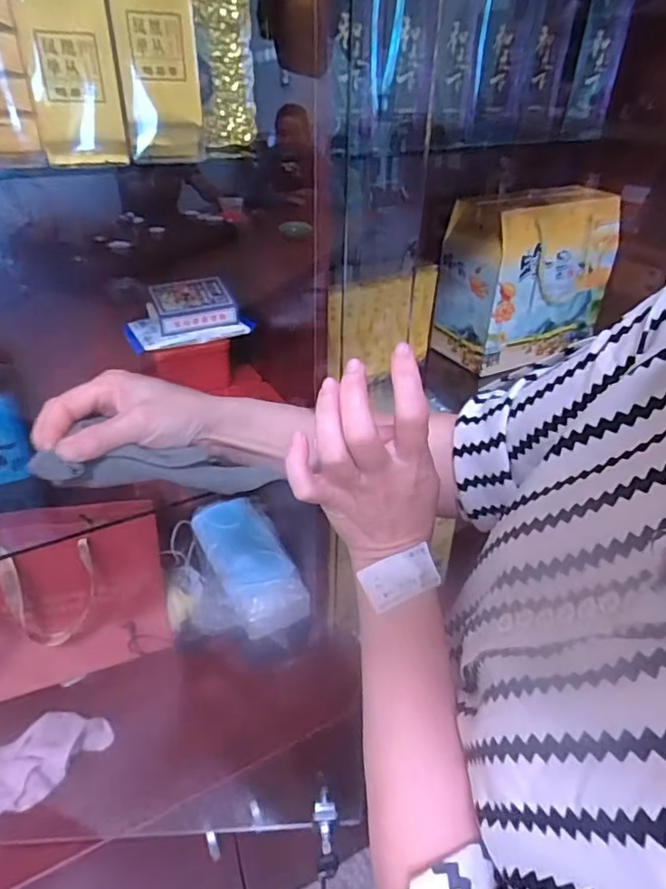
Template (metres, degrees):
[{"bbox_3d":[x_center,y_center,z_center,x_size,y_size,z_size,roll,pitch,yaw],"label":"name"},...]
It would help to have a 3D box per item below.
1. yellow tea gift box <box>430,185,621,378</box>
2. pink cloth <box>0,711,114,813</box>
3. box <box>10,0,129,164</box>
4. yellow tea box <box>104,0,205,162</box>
[{"bbox_3d":[0.294,-0.255,0.865,0.240,0.241,0.118,-13,37,-20],"label":"yellow tea gift box"},{"bbox_3d":[-0.362,0.384,0.686,0.164,0.039,0.075,-26,43,-34],"label":"pink cloth"},{"bbox_3d":[-0.189,-0.279,0.397,0.061,0.136,0.061,-11,36,-19],"label":"box"},{"bbox_3d":[-0.130,-0.291,0.409,0.055,0.145,0.042,-1,29,-7],"label":"yellow tea box"}]

